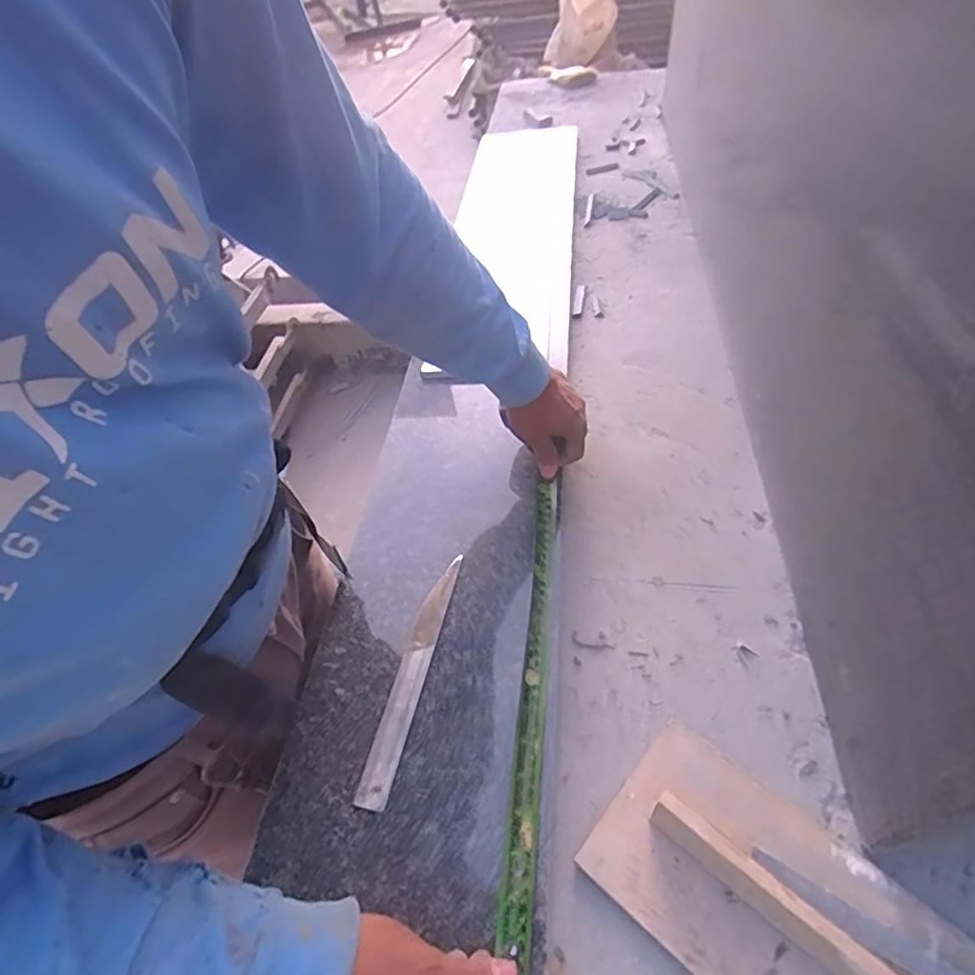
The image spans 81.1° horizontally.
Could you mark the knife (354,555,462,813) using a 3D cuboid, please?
[{"bbox_3d":[-0.064,0.155,0.497,0.025,0.006,0.222,8,47,10],"label":"knife"}]

